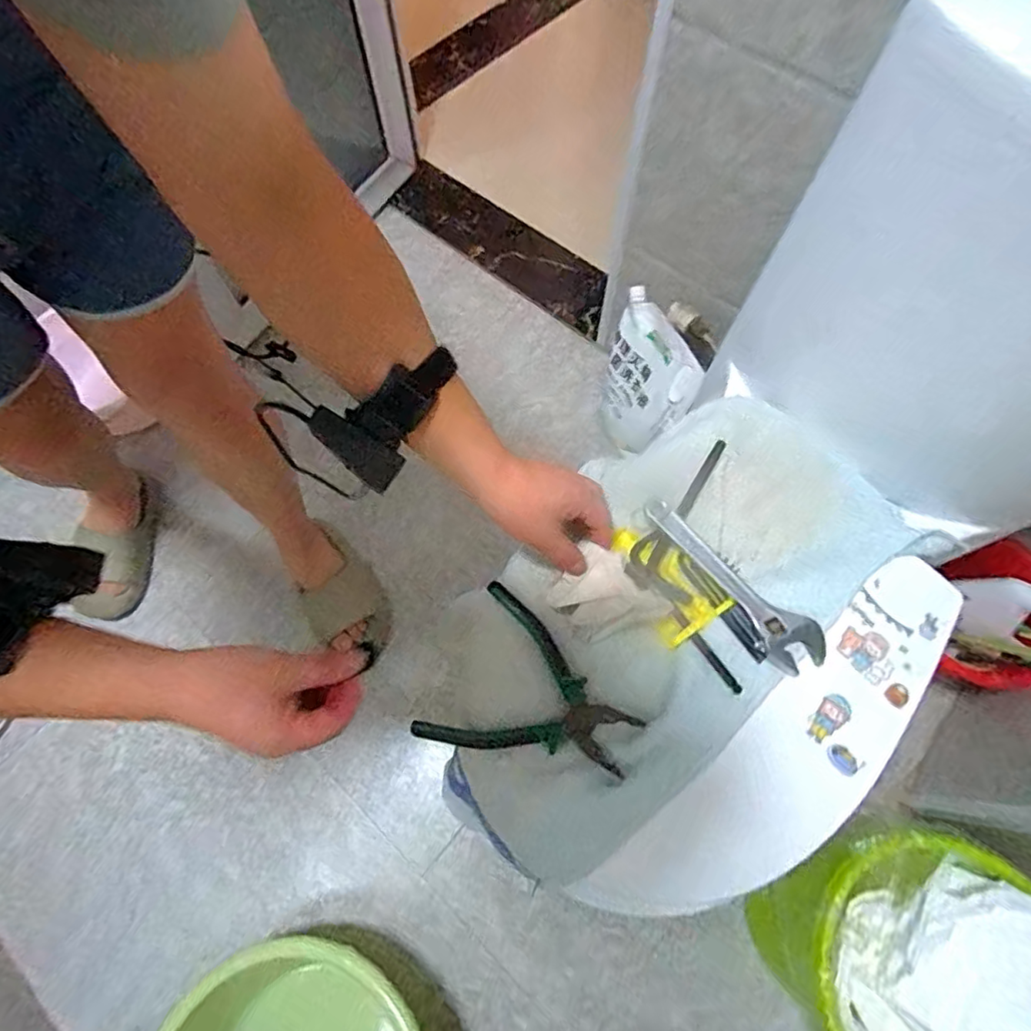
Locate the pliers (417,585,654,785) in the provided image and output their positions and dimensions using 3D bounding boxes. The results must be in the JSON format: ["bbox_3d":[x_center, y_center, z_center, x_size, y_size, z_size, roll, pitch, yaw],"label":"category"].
[{"bbox_3d":[0.020,0.154,0.469,0.163,0.013,0.138,25,70,11],"label":"pliers"}]

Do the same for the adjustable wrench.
[{"bbox_3d":[0.187,0.061,0.491,0.191,0.023,0.050,41,74,16],"label":"adjustable wrench"}]

